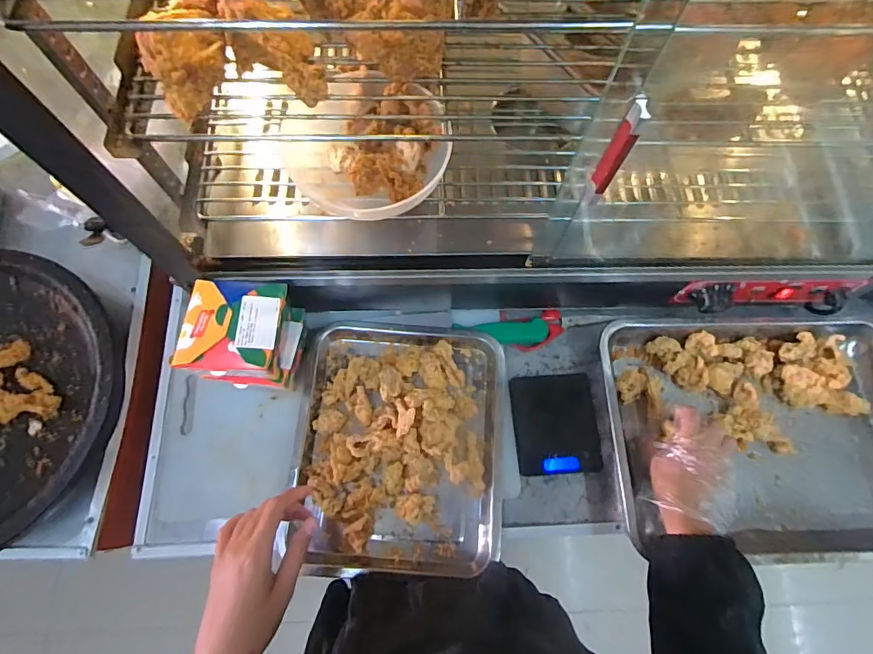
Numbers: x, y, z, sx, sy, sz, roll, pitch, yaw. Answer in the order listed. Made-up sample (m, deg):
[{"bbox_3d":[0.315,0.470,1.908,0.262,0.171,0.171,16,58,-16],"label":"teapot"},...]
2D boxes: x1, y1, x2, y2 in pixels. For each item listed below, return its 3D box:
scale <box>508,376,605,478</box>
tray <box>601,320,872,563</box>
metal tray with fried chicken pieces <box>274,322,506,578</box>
[{"bbox_3d":[0.153,0.125,0.602,0.101,0.026,0.121,-2,72,-2],"label":"scale"},{"bbox_3d":[0.405,0.126,0.580,0.384,0.061,0.283,1,72,-1],"label":"tray"},{"bbox_3d":[-0.041,0.138,0.579,0.245,0.055,0.295,4,72,0],"label":"metal tray with fried chicken pieces"}]

